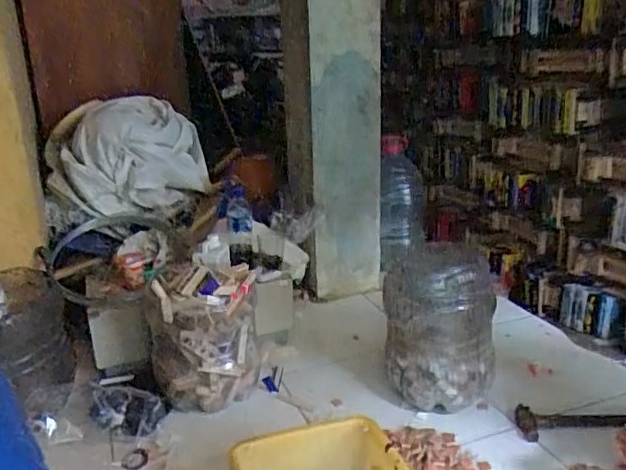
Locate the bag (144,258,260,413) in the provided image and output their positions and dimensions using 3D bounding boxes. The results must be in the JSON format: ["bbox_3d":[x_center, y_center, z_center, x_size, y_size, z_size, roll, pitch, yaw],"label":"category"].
[{"bbox_3d":[-0.249,0.228,1.331,0.238,0.293,0.208,-7,20,-13],"label":"bag"}]

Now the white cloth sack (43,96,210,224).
[{"bbox_3d":[-0.547,-0.236,1.689,0.434,0.300,0.303,-11,21,-22],"label":"white cloth sack"}]

